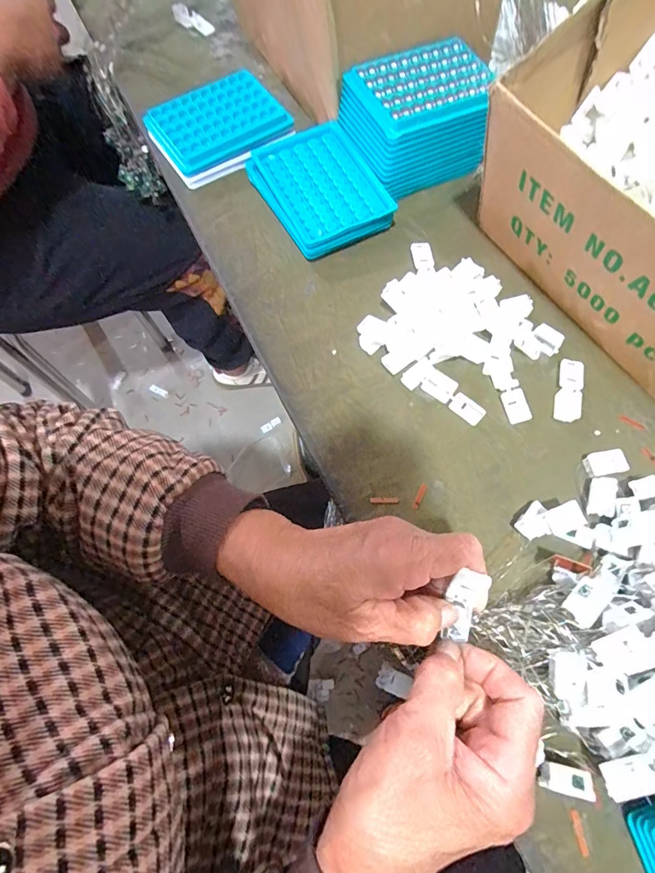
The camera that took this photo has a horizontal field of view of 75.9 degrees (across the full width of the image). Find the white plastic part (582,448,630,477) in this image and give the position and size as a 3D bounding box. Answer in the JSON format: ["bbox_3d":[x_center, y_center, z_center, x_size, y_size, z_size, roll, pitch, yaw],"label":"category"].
[{"bbox_3d":[0.216,0.021,0.326,0.027,0.012,0.018,-11,70,-2],"label":"white plastic part"}]

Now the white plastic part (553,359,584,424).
[{"bbox_3d":[0.202,-0.038,0.351,0.019,0.007,0.057,16,72,8],"label":"white plastic part"}]

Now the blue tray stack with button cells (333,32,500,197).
[{"bbox_3d":[0.088,-0.307,0.411,0.137,0.073,0.094,-20,72,-6],"label":"blue tray stack with button cells"}]

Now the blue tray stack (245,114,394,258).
[{"bbox_3d":[-0.010,-0.243,0.412,0.103,0.026,0.136,-27,72,-7],"label":"blue tray stack"}]

